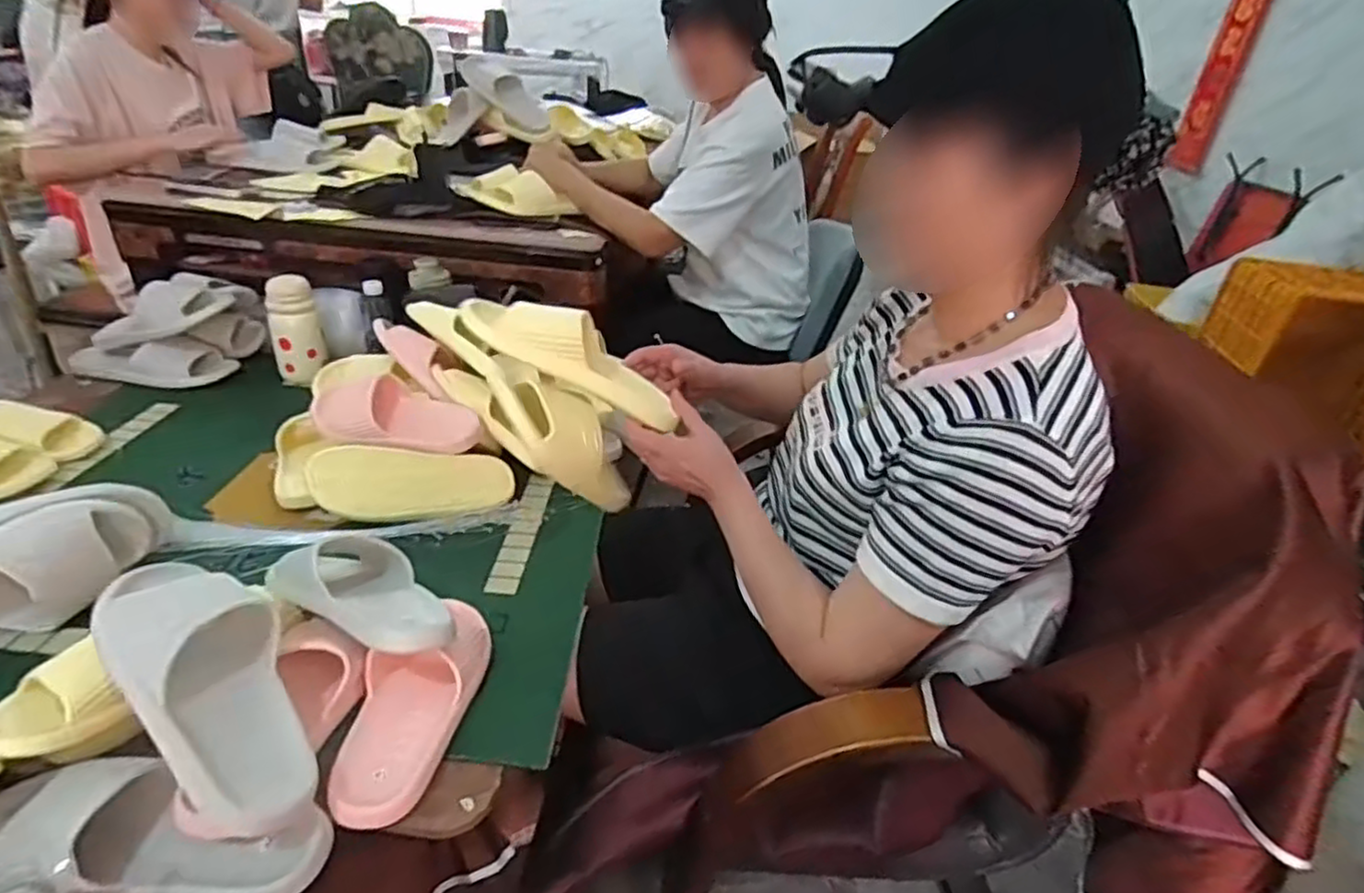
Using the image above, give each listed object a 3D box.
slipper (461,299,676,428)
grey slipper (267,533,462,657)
[{"bbox_3d":[-0.107,-0.101,0.748,0.235,0.068,0.072,29,23,-24],"label":"slipper"},{"bbox_3d":[-0.337,0.137,0.732,0.118,0.080,0.252,-23,26,-39],"label":"grey slipper"}]

